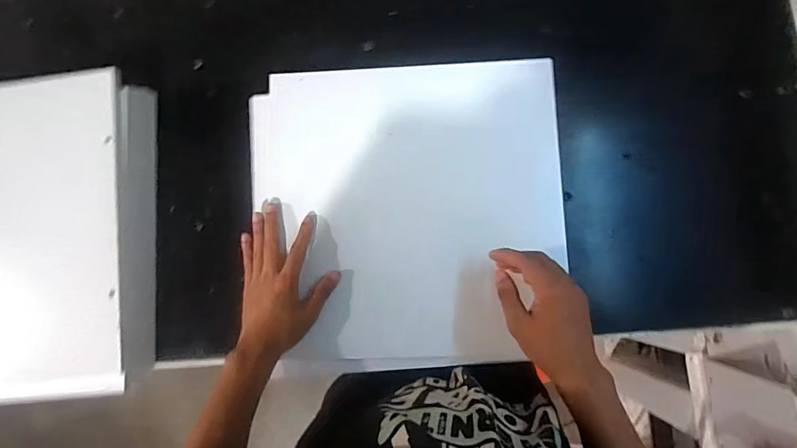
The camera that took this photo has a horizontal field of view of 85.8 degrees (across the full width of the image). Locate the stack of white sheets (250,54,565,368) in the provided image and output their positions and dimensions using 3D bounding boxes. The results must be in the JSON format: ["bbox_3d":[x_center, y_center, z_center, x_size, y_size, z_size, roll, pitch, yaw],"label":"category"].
[{"bbox_3d":[0.012,-0.015,0.549,0.391,0.026,0.381,-4,83,2],"label":"stack of white sheets"}]

